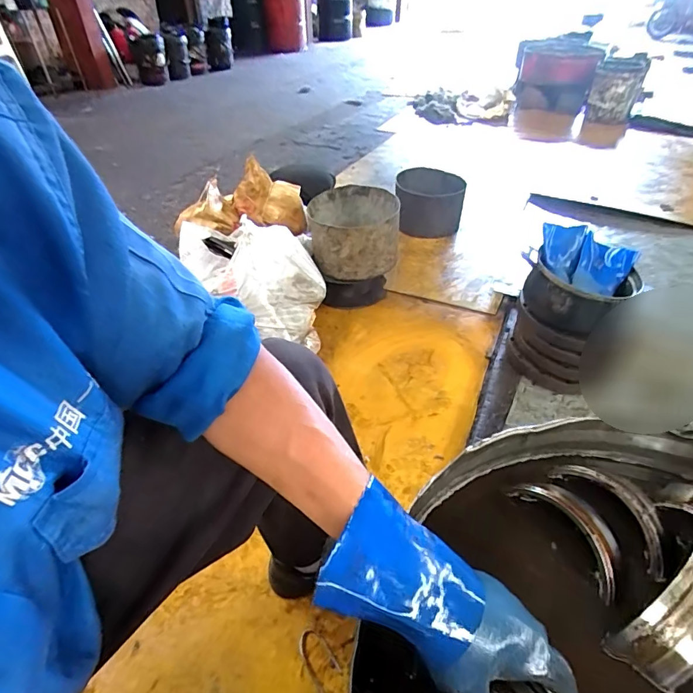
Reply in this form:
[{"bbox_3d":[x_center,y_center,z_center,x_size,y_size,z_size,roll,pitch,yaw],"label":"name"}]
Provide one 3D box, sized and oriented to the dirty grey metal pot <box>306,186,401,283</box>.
[{"bbox_3d":[0.024,-0.370,1.406,0.275,0.204,0.278,0,41,0],"label":"dirty grey metal pot"}]

